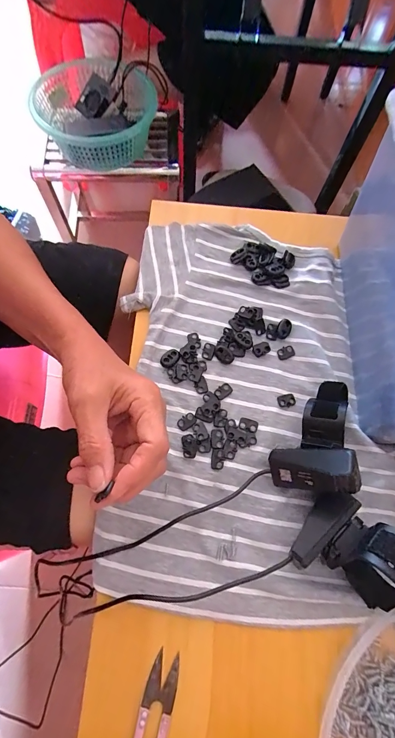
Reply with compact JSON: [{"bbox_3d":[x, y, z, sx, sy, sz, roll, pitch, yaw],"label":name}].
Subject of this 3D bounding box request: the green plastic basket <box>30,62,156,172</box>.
[{"bbox_3d":[-0.209,-0.519,0.667,0.237,0.087,0.243,1,70,-2],"label":"green plastic basket"}]

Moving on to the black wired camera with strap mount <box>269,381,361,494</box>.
[{"bbox_3d":[0.101,0.053,0.280,0.064,0.060,0.100,9,70,1],"label":"black wired camera with strap mount"}]

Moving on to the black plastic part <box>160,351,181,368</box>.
[{"bbox_3d":[-0.028,-0.010,0.326,0.015,0.004,0.021,30,73,11],"label":"black plastic part"}]

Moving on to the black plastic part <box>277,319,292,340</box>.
[{"bbox_3d":[0.092,-0.042,0.344,0.014,0.004,0.023,22,72,8],"label":"black plastic part"}]

